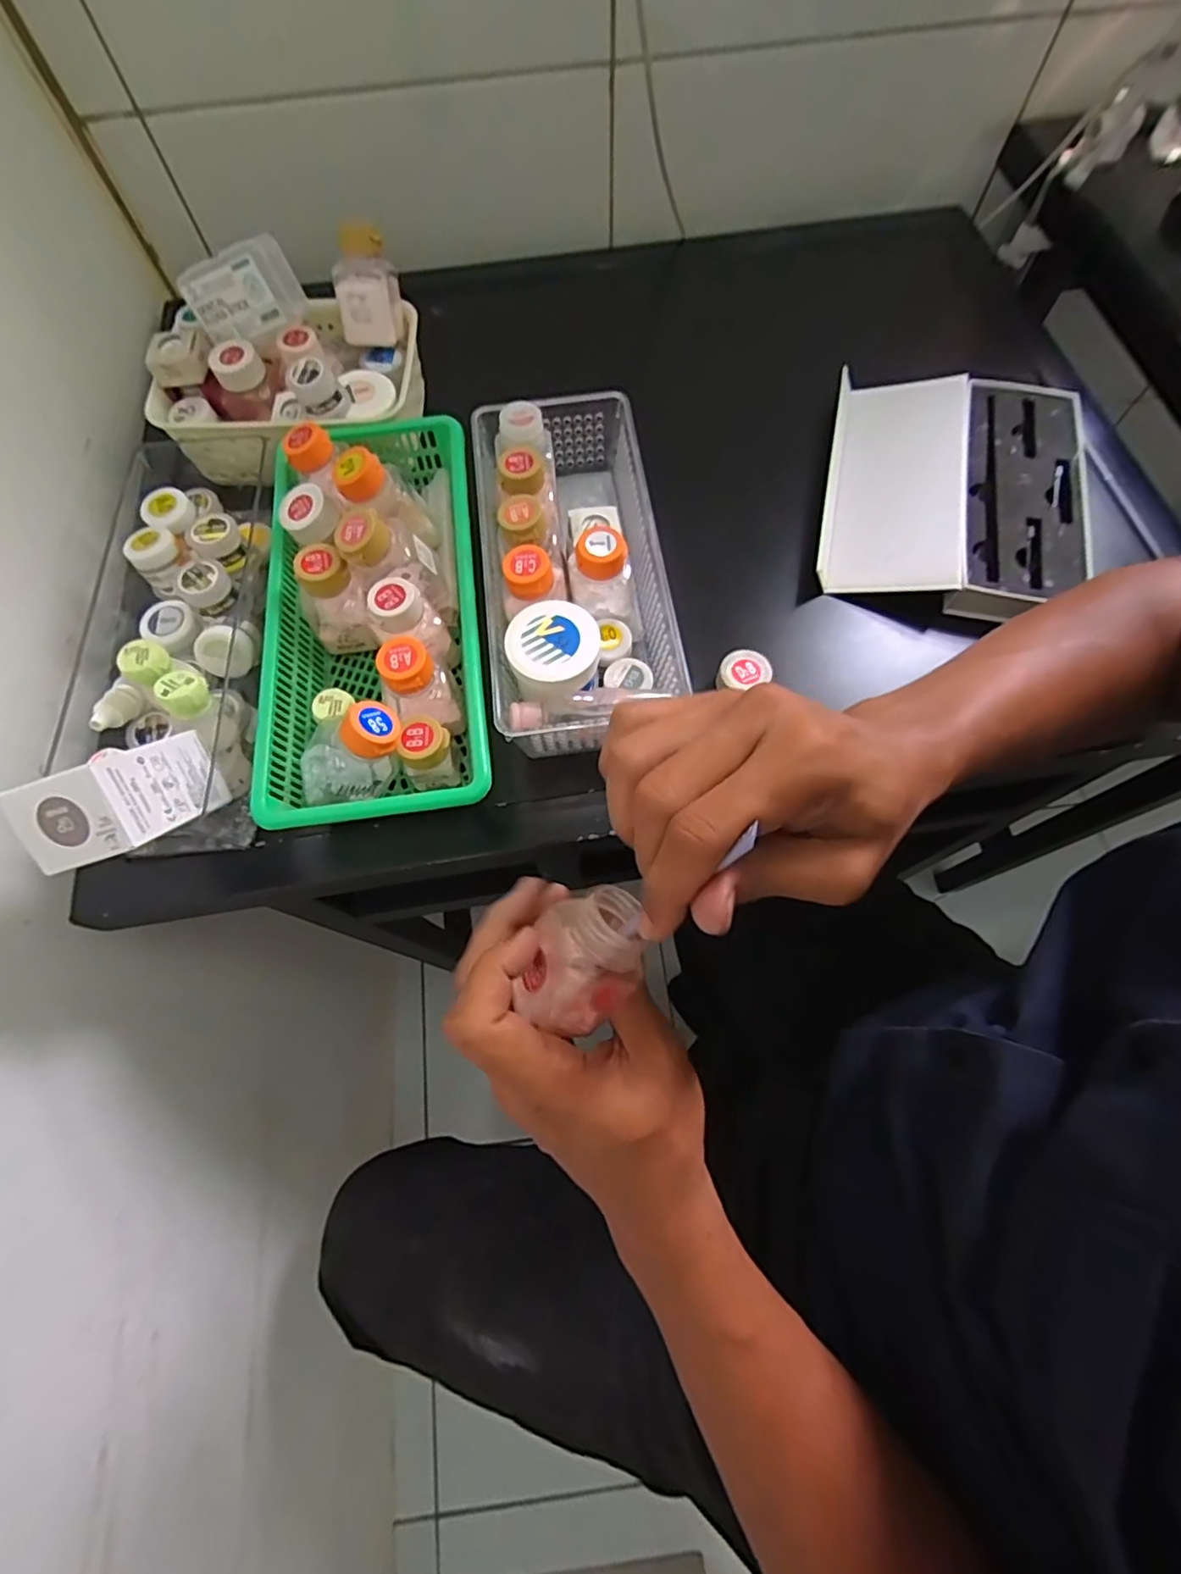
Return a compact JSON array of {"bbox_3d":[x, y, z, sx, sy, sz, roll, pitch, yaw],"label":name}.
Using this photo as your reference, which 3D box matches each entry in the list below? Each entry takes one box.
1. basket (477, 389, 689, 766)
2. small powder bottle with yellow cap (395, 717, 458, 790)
[{"bbox_3d":[-0.012,-0.148,0.410,0.112,0.072,0.258,-6,68,-2],"label":"basket"},{"bbox_3d":[-0.096,-0.021,0.369,0.025,0.049,0.031,11,68,5],"label":"small powder bottle with yellow cap"}]

